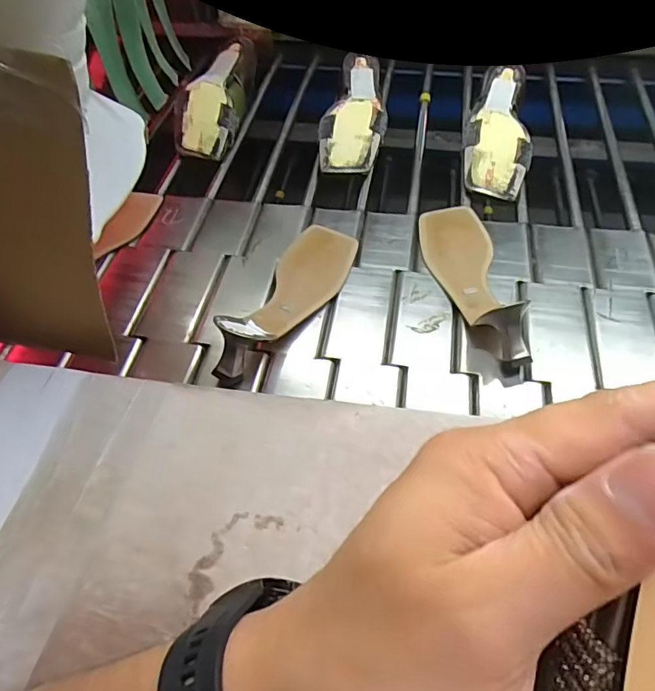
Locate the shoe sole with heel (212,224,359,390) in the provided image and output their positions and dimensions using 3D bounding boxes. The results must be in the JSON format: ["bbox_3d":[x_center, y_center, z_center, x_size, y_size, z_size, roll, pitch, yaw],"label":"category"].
[{"bbox_3d":[-0.032,-0.056,0.506,0.075,0.061,0.225,14,56,12],"label":"shoe sole with heel"}]

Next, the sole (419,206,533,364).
[{"bbox_3d":[0.150,-0.080,0.525,0.073,0.046,0.223,-10,55,-5],"label":"sole"}]

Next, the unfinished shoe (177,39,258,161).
[{"bbox_3d":[-0.155,-0.345,0.727,0.079,0.057,0.217,5,55,5],"label":"unfinished shoe"}]

